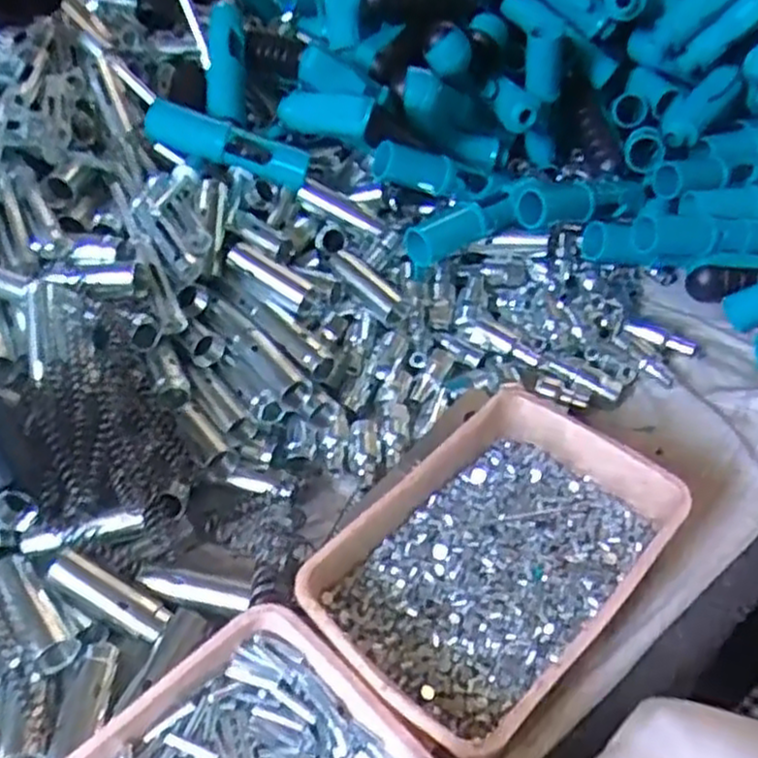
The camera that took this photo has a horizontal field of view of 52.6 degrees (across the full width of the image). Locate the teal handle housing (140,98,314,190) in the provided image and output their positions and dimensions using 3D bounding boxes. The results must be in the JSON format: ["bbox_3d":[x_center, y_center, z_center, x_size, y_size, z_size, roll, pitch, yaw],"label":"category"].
[{"bbox_3d":[-0.115,-0.176,0.574,0.125,0.031,0.025,19,48,-2],"label":"teal handle housing"}]

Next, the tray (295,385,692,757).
[{"bbox_3d":[0.063,0.100,0.437,0.143,0.042,0.202,35,57,30],"label":"tray"}]

